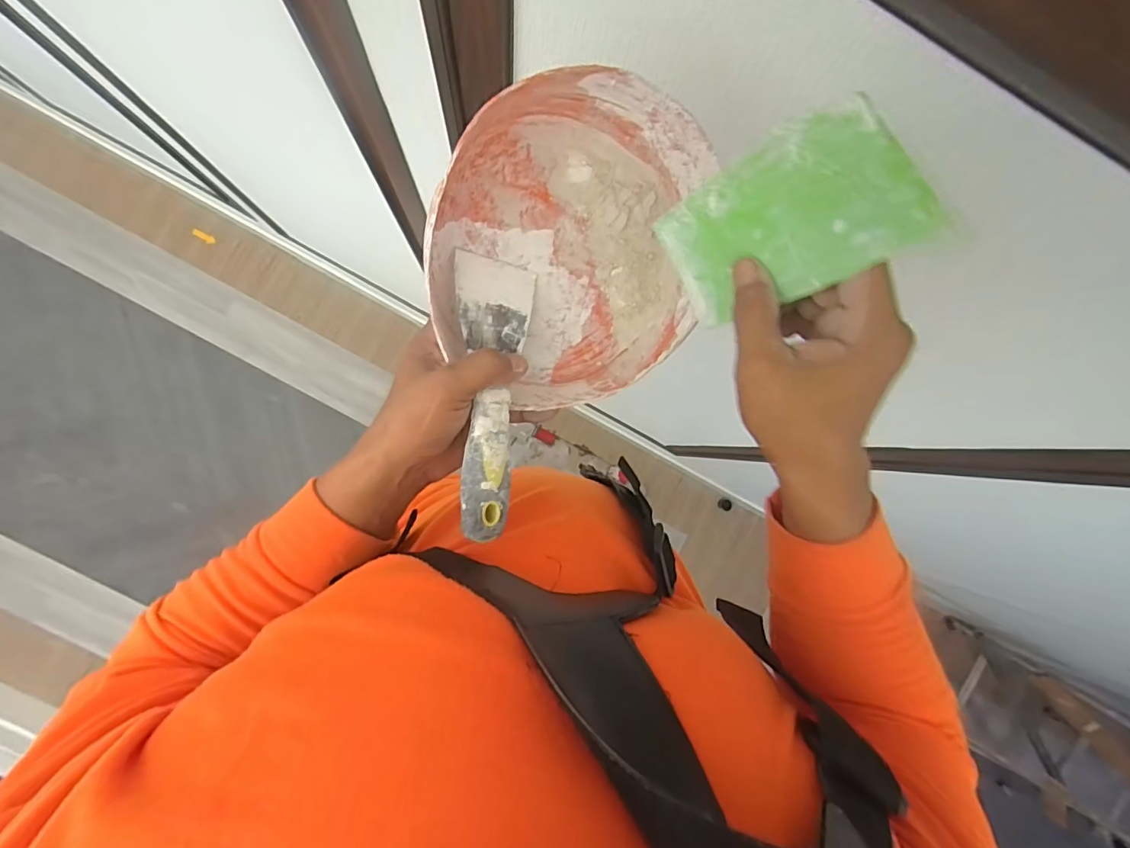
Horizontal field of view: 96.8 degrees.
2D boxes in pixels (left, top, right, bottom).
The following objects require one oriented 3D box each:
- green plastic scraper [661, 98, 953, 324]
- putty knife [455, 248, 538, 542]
[{"bbox_3d":[0.106,-0.101,0.259,0.004,0.144,0.074,-30,99,-22],"label":"green plastic scraper"},{"bbox_3d":[-0.050,-0.023,0.331,0.052,0.021,0.190,4,75,-9],"label":"putty knife"}]

